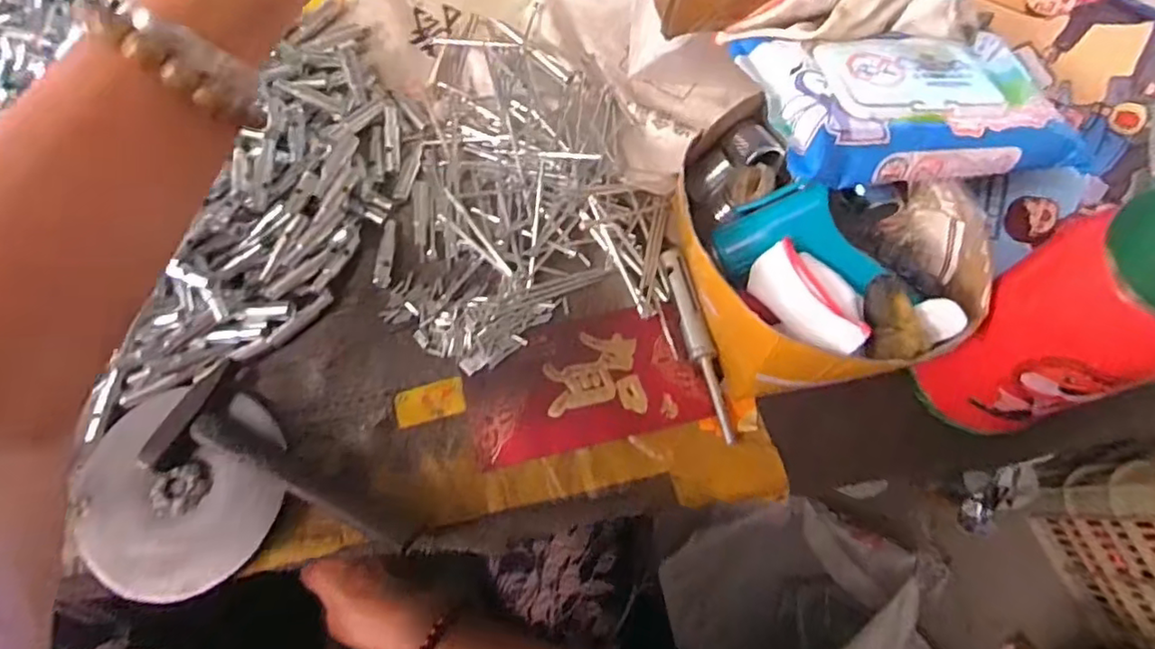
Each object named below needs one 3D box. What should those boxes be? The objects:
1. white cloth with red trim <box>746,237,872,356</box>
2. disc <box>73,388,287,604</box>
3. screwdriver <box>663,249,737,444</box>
[{"bbox_3d":[0.127,-0.015,0.333,0.039,0.023,0.068,-38,76,-10],"label":"white cloth with red trim"},{"bbox_3d":[-0.247,0.102,0.381,0.123,0.012,0.124,-11,73,-3],"label":"disc"},{"bbox_3d":[0.080,0.012,0.407,0.015,0.015,0.134,-12,73,-3],"label":"screwdriver"}]

